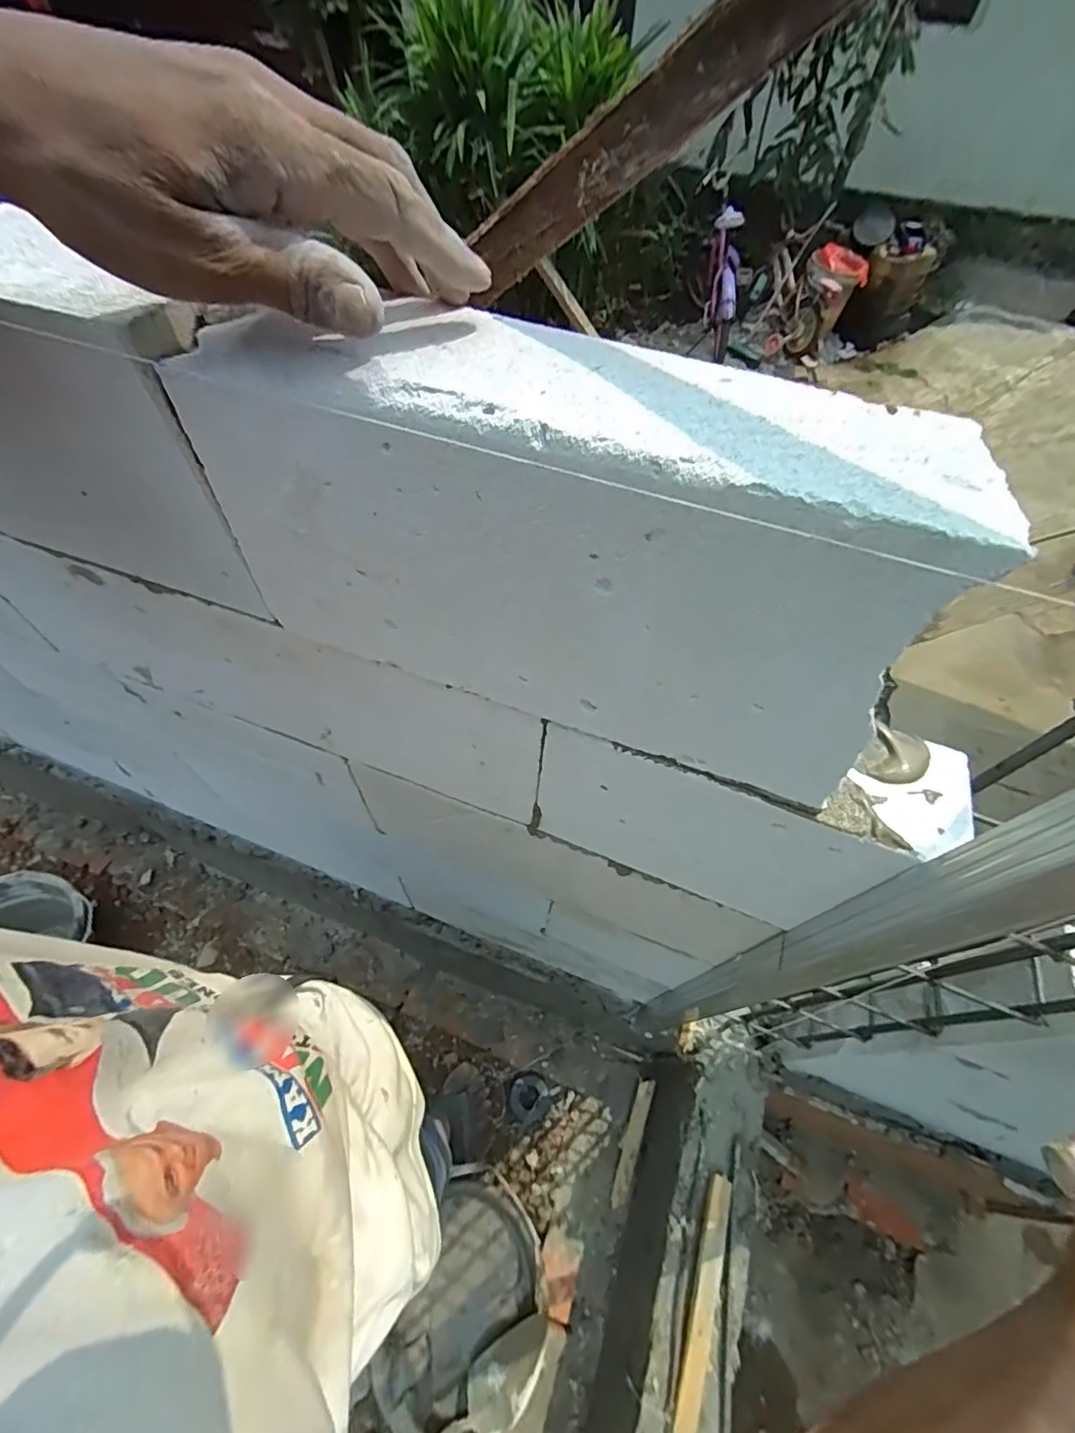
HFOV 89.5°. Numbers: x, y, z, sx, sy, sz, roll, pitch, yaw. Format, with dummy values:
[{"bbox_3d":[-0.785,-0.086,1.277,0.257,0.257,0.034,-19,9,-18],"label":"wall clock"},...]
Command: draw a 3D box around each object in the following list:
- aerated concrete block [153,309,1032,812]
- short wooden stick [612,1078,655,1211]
[{"bbox_3d":[0.008,-0.097,0.317,0.375,0.195,0.095,19,57,9],"label":"aerated concrete block"},{"bbox_3d":[0.195,0.887,1.137,0.032,0.008,0.224,15,60,22],"label":"short wooden stick"}]

